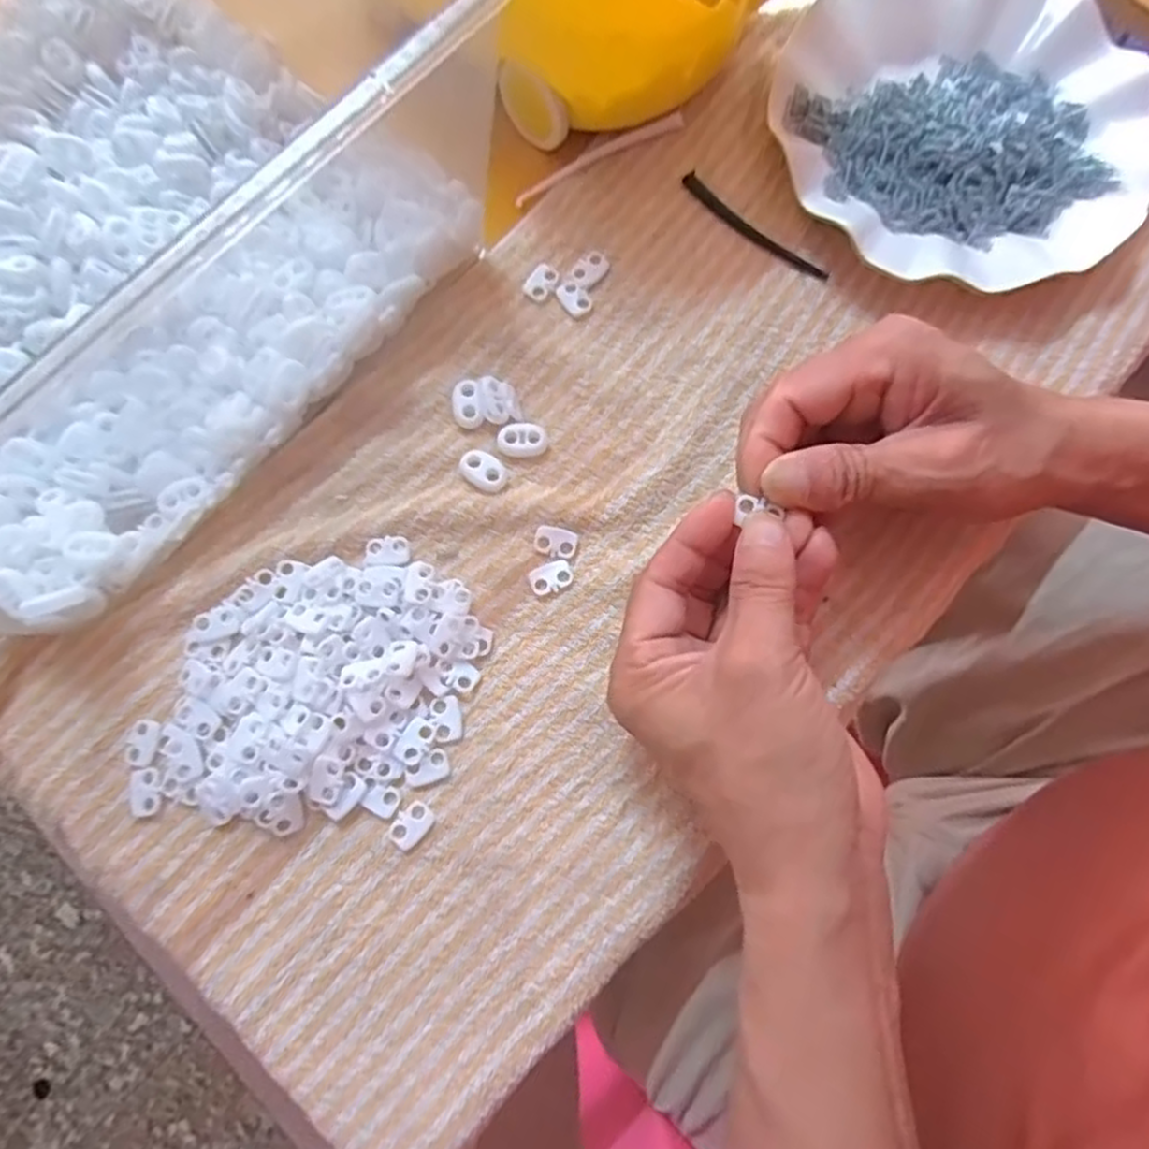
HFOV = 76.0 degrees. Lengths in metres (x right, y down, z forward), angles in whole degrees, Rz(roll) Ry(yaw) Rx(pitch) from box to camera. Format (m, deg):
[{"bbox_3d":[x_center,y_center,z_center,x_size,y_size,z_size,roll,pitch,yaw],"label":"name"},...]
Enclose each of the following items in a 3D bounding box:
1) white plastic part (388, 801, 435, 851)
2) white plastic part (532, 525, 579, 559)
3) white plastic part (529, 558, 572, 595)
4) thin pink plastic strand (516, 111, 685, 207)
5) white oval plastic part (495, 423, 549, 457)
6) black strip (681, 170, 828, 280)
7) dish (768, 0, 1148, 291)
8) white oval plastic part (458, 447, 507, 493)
[{"bbox_3d":[-0.065,0.100,0.291,0.018,0.004,0.013,-42,80,-10],"label":"white plastic part"},{"bbox_3d":[-0.008,-0.015,0.319,0.019,0.004,0.013,13,76,3],"label":"white plastic part"},{"bbox_3d":[-0.010,0.001,0.315,0.019,0.004,0.013,-31,78,-8],"label":"white plastic part"},{"bbox_3d":[0.013,-0.209,0.366,0.095,0.007,0.007,-28,78,-7],"label":"thin pink plastic strand"},{"bbox_3d":[-0.023,-0.060,0.329,0.023,0.005,0.014,-7,76,-2],"label":"white oval plastic part"},{"bbox_3d":[0.087,-0.169,0.361,0.085,0.005,0.011,41,79,9],"label":"black strip"},{"bbox_3d":[0.192,-0.222,0.363,0.180,0.024,0.180,0,76,-1],"label":"dish"},{"bbox_3d":[-0.040,-0.046,0.324,0.022,0.005,0.015,39,79,9],"label":"white oval plastic part"}]

